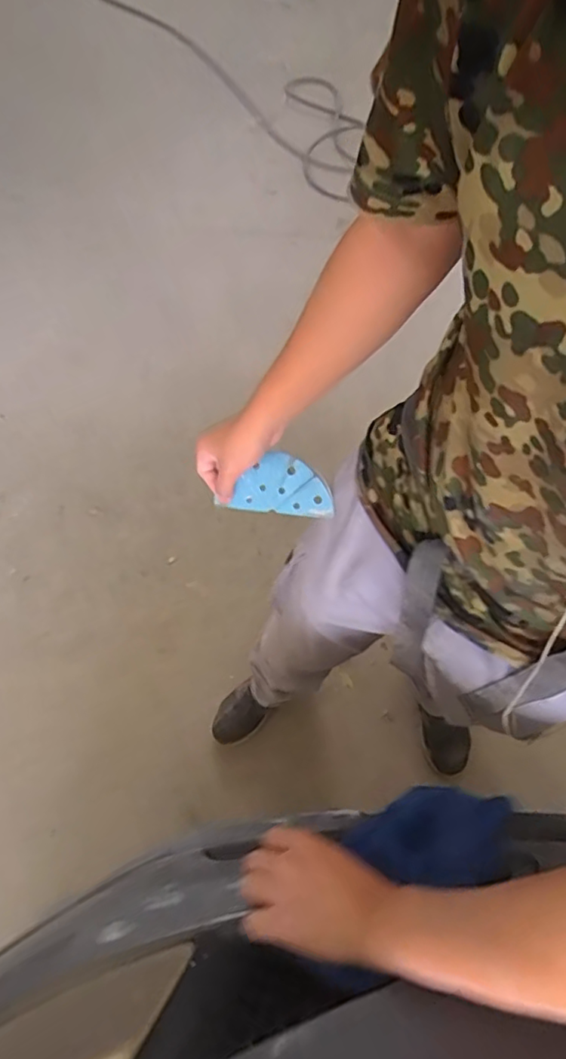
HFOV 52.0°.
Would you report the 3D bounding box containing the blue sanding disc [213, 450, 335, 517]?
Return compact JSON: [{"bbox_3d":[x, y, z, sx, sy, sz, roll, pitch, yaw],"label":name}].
[{"bbox_3d":[-0.007,-0.052,0.668,0.131,0.011,0.070,6,110,13],"label":"blue sanding disc"}]

